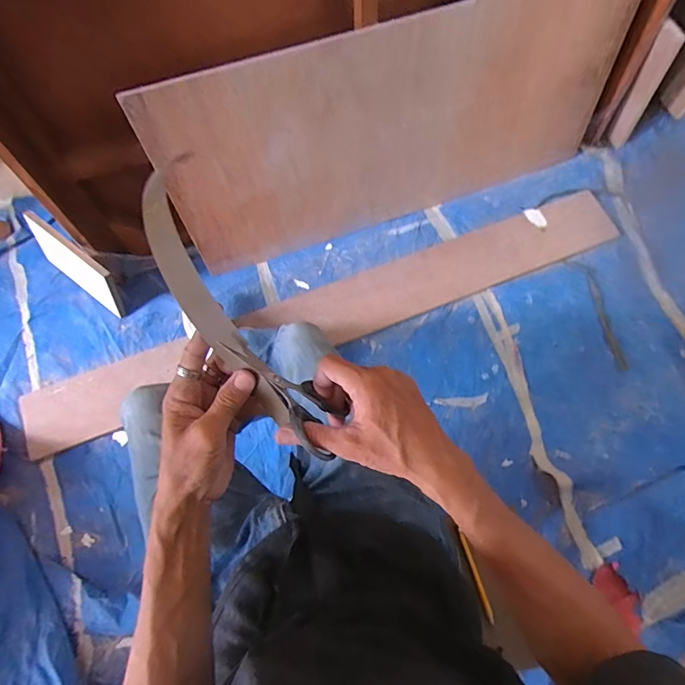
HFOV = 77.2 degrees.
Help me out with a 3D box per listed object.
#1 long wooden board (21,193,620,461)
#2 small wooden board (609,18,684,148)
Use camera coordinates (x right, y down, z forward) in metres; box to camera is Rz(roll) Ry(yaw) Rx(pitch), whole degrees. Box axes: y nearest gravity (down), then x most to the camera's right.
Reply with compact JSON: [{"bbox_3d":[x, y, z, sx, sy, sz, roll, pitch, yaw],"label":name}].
[{"bbox_3d":[-0.003,-0.086,1.191,1.683,0.025,0.178,-20,72,-7],"label":"long wooden board"},{"bbox_3d":[0.868,-0.722,1.241,0.060,0.340,0.028,28,70,20],"label":"small wooden board"}]

